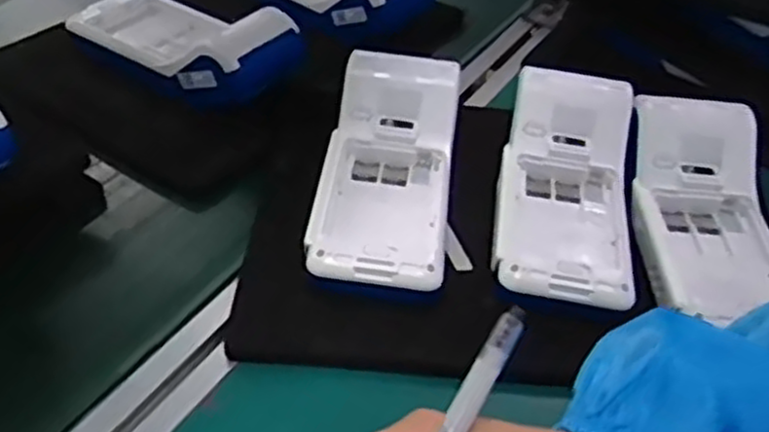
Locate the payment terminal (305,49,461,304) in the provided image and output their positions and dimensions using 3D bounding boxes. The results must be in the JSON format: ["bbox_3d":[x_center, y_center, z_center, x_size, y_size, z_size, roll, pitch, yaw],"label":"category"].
[{"bbox_3d":[0.002,-0.033,0.473,0.080,0.050,0.176,7,42,1],"label":"payment terminal"}]

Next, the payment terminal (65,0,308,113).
[{"bbox_3d":[-0.157,-0.143,0.595,0.194,0.057,0.096,24,45,19],"label":"payment terminal"}]

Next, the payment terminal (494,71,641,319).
[{"bbox_3d":[0.117,-0.022,0.476,0.081,0.050,0.177,11,42,5],"label":"payment terminal"}]

